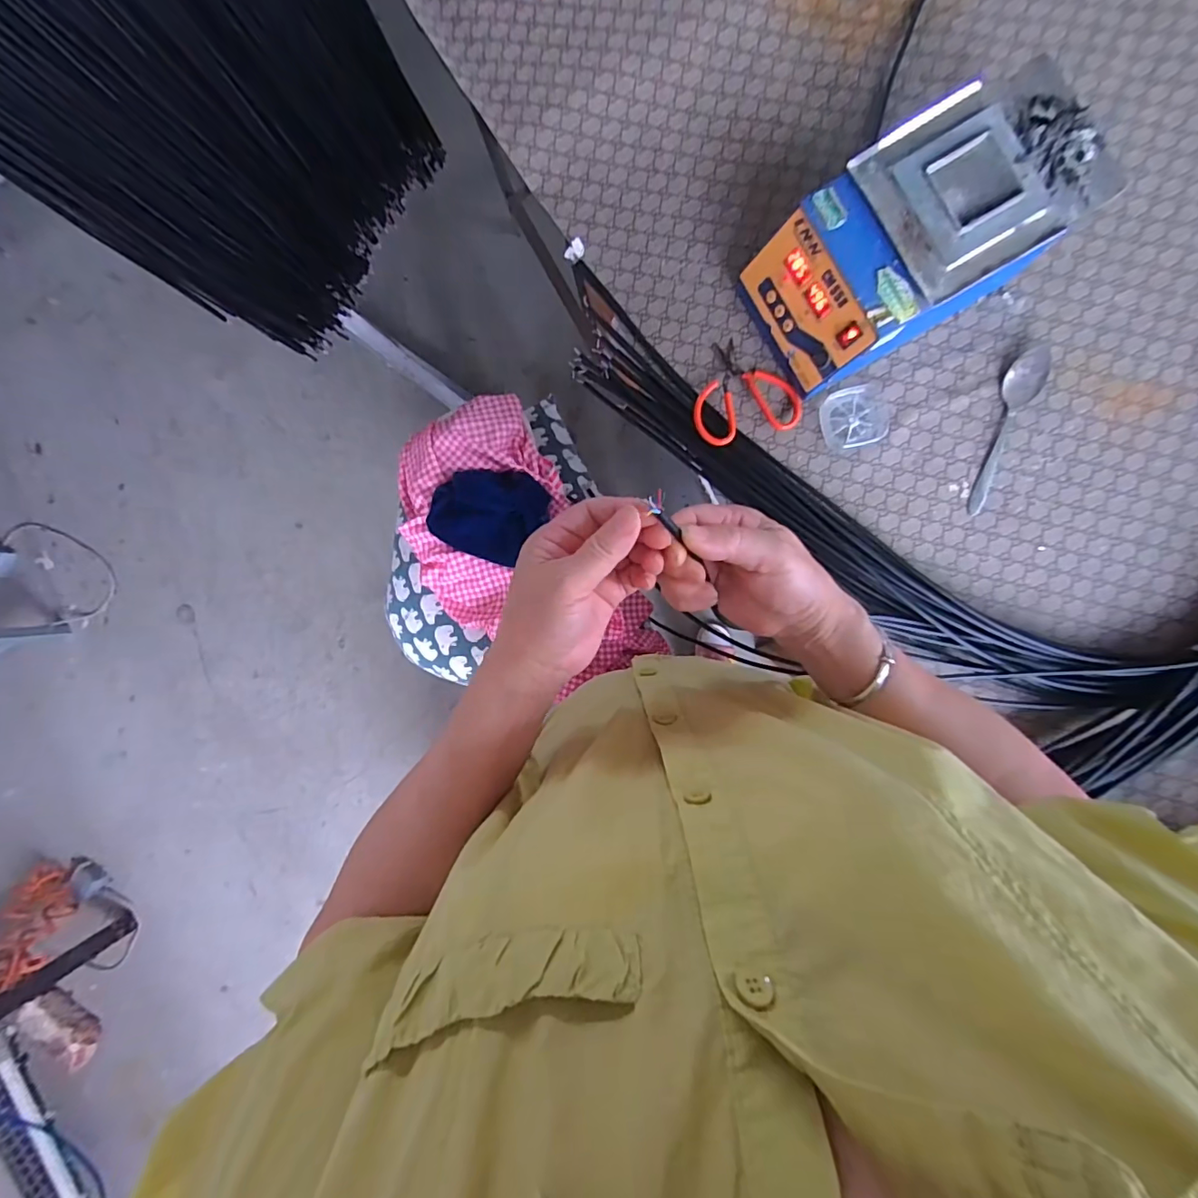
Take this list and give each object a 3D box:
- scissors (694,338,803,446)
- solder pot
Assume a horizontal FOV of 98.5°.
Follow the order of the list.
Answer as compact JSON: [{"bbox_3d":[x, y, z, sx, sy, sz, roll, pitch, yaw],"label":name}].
[{"bbox_3d":[0.144,-0.213,0.529,0.104,0.022,0.101,0,91,7],"label":"scissors"},{"bbox_3d":[0.273,-0.311,0.449,0.244,0.097,0.144,-29,88,6],"label":"solder pot"}]

